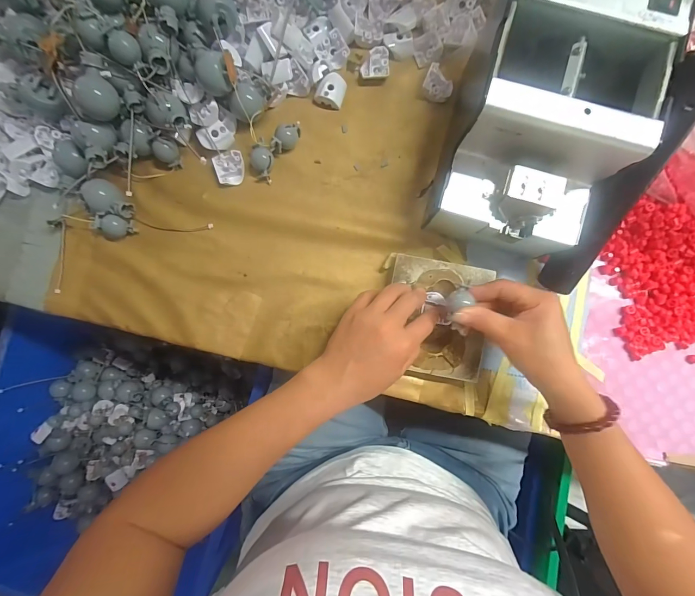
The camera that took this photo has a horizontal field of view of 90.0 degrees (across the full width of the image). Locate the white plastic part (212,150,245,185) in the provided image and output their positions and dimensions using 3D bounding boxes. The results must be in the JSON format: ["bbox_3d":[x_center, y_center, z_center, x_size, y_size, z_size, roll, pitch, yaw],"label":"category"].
[{"bbox_3d":[-0.126,-0.140,0.375,0.031,0.006,0.032,-16,89,1],"label":"white plastic part"}]

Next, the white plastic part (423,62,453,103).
[{"bbox_3d":[0.100,-0.234,0.380,0.031,0.013,0.030,0,90,1],"label":"white plastic part"}]

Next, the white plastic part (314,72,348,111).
[{"bbox_3d":[-0.018,-0.230,0.383,0.030,0.013,0.034,18,89,2],"label":"white plastic part"}]

